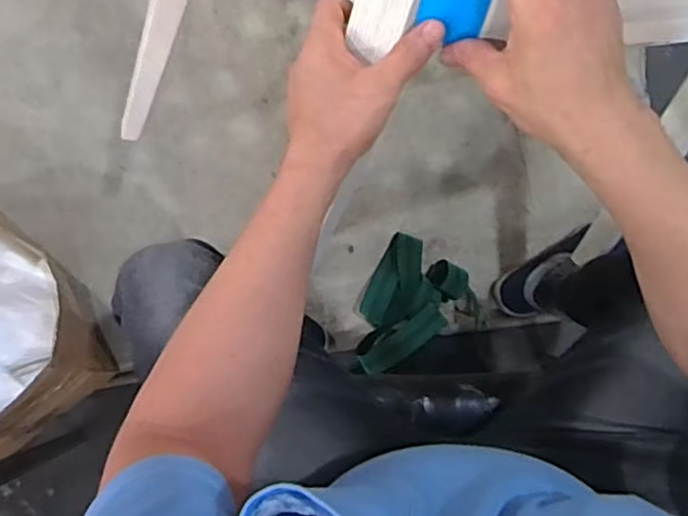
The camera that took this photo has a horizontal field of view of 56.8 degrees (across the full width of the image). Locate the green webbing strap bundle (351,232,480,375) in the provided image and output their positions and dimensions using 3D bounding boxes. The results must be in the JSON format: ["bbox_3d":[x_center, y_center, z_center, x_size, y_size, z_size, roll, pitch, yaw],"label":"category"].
[{"bbox_3d":[0.114,0.099,1.088,0.180,0.123,0.235,31,87,3],"label":"green webbing strap bundle"}]

